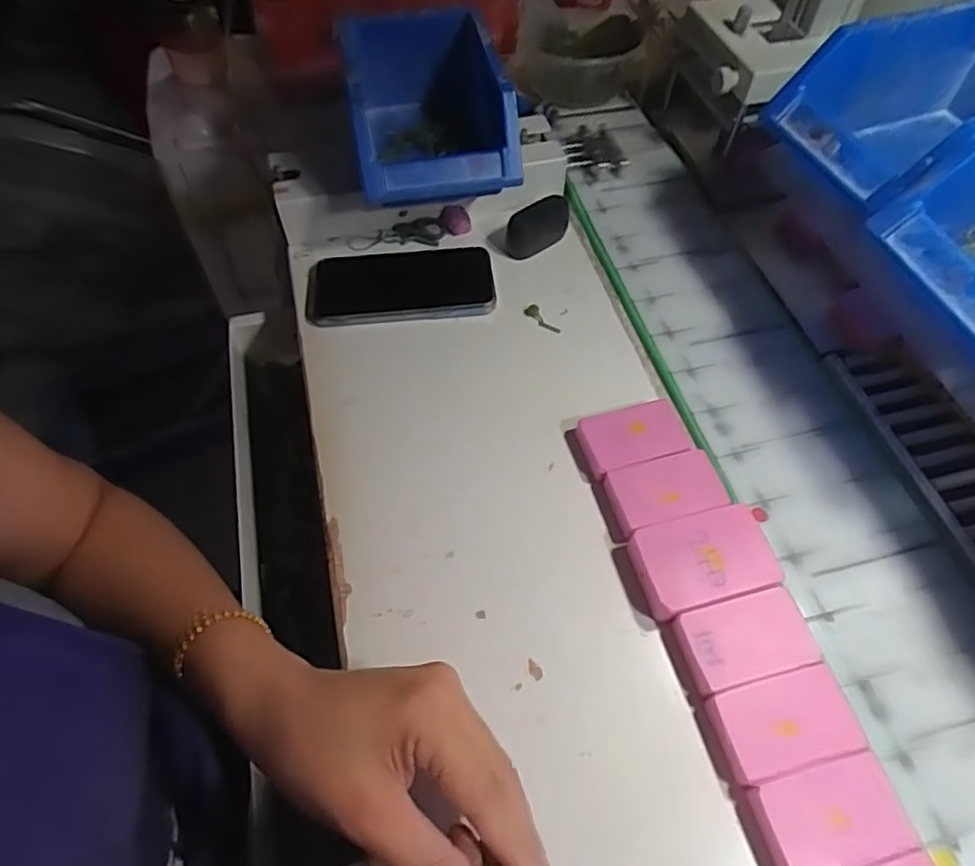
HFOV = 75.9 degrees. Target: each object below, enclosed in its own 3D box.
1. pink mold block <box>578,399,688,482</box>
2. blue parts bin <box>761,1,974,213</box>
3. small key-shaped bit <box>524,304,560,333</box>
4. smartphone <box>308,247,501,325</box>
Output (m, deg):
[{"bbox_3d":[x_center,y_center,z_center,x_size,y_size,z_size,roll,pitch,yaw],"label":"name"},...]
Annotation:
[{"bbox_3d":[0.099,0.003,0.432,0.069,0.014,0.048,-15,59,-8],"label":"pink mold block"},{"bbox_3d":[0.300,-0.206,0.400,0.200,0.072,0.118,-15,59,-11],"label":"blue parts bin"},{"bbox_3d":[0.045,-0.092,0.506,0.010,0.006,0.034,-40,66,-21],"label":"small key-shaped bit"},{"bbox_3d":[-0.075,-0.126,0.526,0.157,0.014,0.082,-5,58,-2],"label":"smartphone"}]

